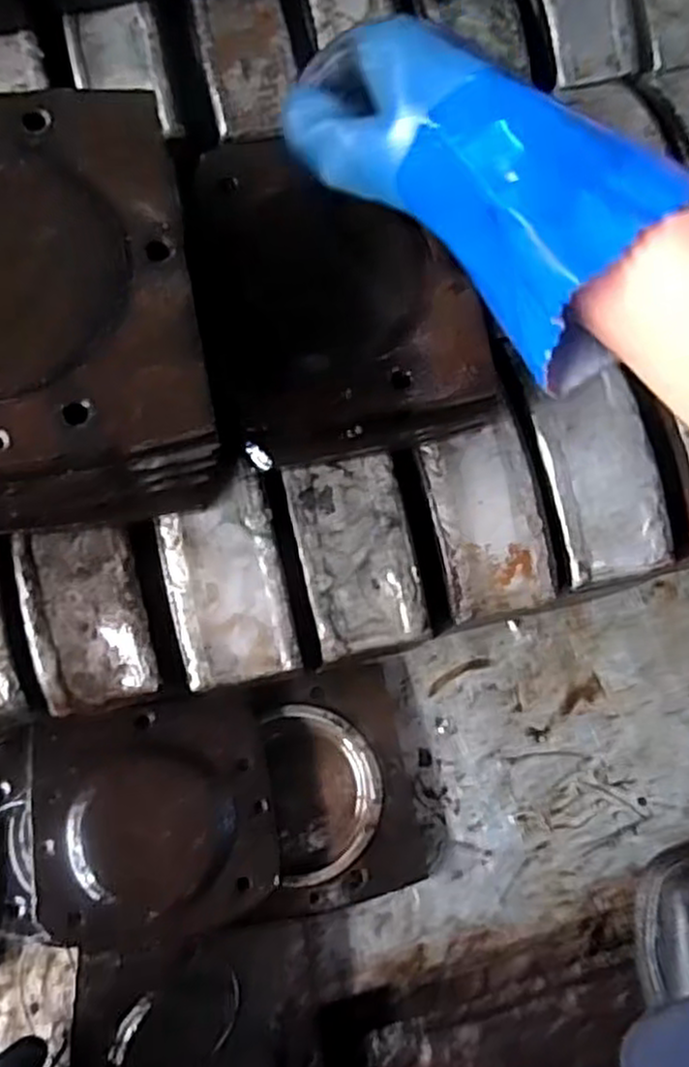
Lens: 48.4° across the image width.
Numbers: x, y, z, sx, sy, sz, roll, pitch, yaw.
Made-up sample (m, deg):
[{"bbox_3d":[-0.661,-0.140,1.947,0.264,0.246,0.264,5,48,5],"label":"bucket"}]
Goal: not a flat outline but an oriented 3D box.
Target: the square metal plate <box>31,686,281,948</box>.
[{"bbox_3d":[-0.125,0.186,0.508,0.152,0.025,0.144,-10,79,-5],"label":"square metal plate"}]

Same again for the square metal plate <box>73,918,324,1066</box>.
[{"bbox_3d":[-0.090,0.327,0.474,0.150,0.017,0.143,-6,74,-2],"label":"square metal plate"}]

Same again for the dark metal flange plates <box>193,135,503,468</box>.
[{"bbox_3d":[-0.001,-0.126,0.405,0.128,0.044,0.164,-11,74,-4],"label":"dark metal flange plates"}]

